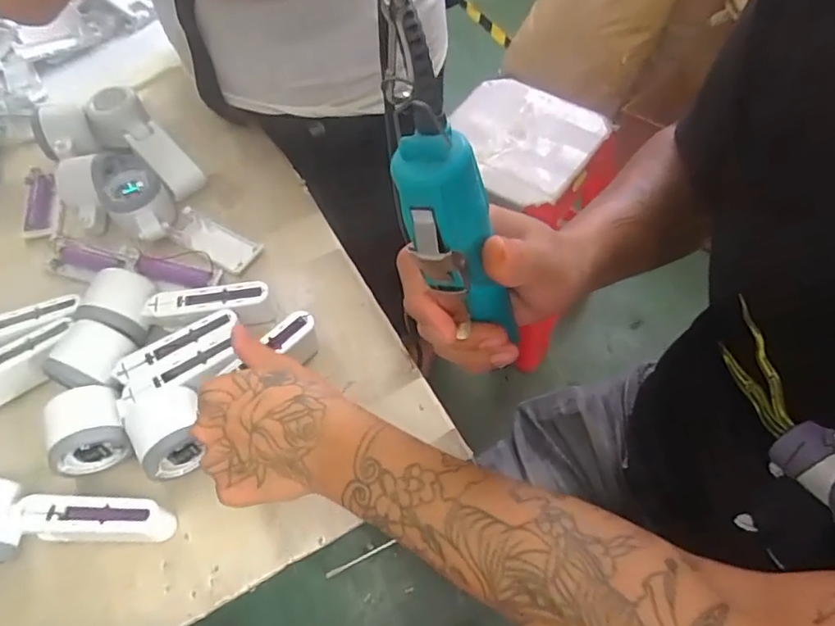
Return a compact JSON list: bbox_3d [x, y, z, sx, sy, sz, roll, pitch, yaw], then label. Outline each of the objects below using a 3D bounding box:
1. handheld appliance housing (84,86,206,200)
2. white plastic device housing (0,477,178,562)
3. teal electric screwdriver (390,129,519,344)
[{"bbox_3d":[-0.295,-0.181,0.601,0.060,0.057,0.153,-39,61,-18],"label":"handheld appliance housing"},{"bbox_3d":[-0.262,0.157,0.403,0.159,0.057,0.057,2,57,7],"label":"white plastic device housing"},{"bbox_3d":[0.021,-0.023,0.254,0.031,0.120,0.028,1,54,26],"label":"teal electric screwdriver"}]

